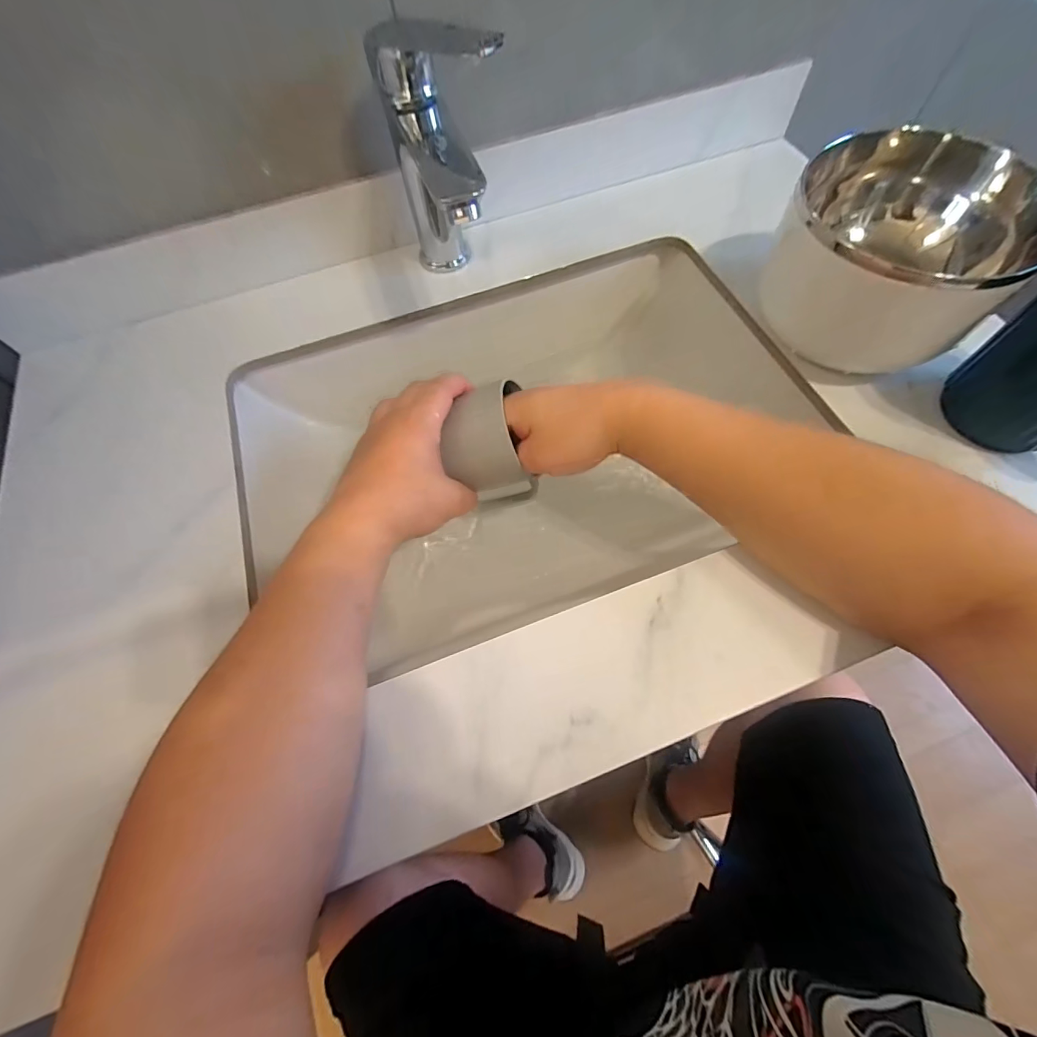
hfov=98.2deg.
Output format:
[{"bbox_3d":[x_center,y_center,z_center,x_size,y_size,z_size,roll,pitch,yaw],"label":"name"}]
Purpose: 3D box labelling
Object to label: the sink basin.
[{"bbox_3d":[0.006,-0.060,0.417,0.456,0.130,0.295,-20,65,-6],"label":"sink basin"}]

